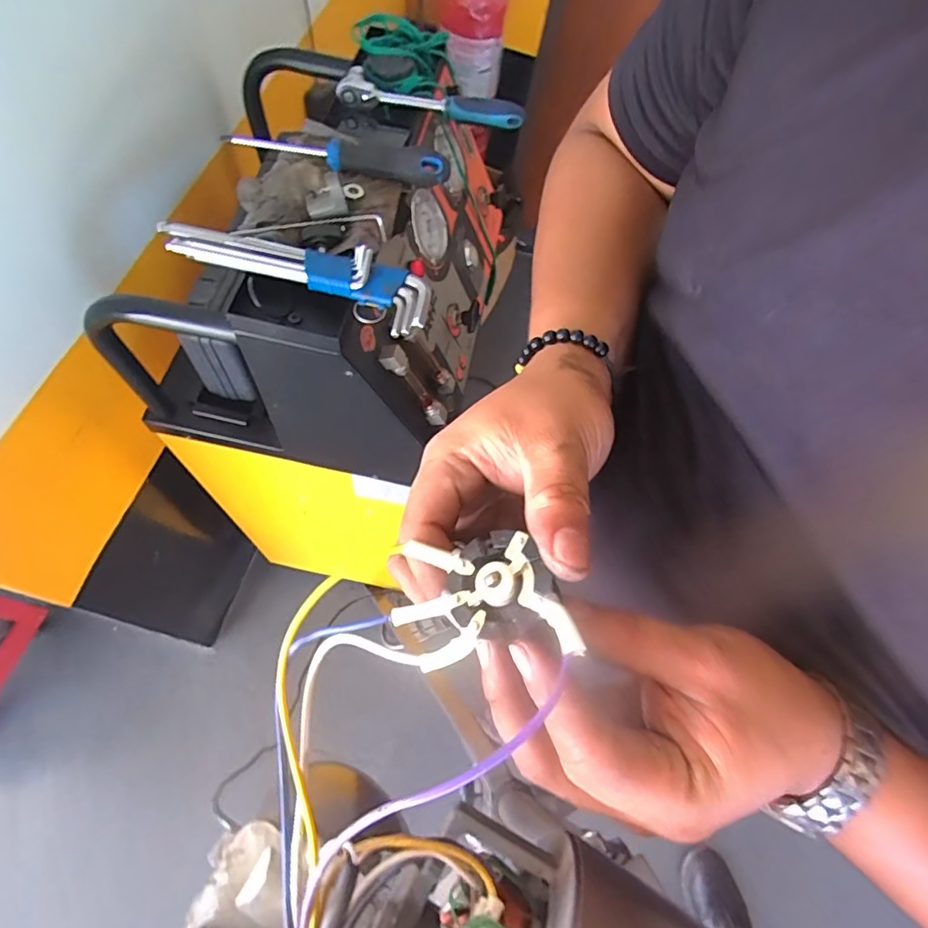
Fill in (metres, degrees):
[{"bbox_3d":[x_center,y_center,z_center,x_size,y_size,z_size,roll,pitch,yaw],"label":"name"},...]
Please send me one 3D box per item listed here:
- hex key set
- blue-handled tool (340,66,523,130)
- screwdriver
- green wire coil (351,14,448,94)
[{"bbox_3d":[-0.135,-0.163,0.431,0.220,0.033,0.054,19,65,2],"label":"hex key set"},{"bbox_3d":[-0.033,-0.375,0.545,0.191,0.026,0.036,13,64,-1],"label":"blue-handled tool"},{"bbox_3d":[-0.113,-0.288,0.488,0.197,0.027,0.040,6,62,0],"label":"screwdriver"},{"bbox_3d":[-0.062,-0.441,0.573,0.105,0.033,0.118,-7,67,-10],"label":"green wire coil"}]

